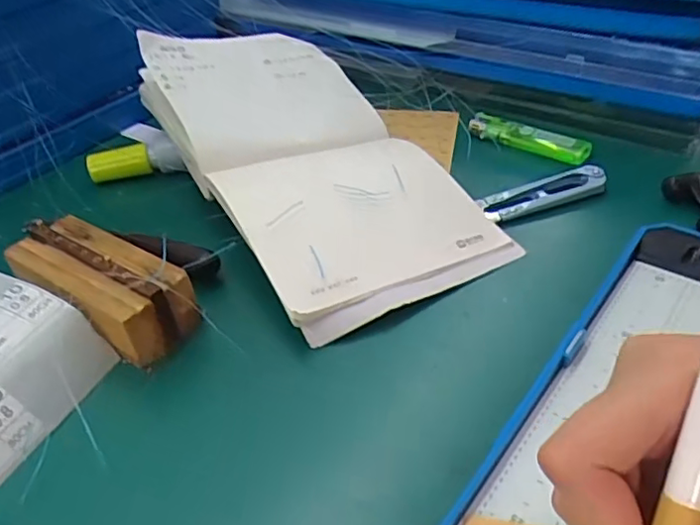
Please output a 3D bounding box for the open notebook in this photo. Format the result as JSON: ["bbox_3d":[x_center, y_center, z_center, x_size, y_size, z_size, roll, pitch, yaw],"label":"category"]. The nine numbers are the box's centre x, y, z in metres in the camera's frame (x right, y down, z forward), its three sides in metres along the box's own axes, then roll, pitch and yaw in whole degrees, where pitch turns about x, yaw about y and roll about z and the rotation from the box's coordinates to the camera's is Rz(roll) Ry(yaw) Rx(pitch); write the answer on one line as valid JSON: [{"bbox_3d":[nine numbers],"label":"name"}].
[{"bbox_3d":[-0.024,-0.068,0.357,0.131,0.061,0.235,-22,44,-21],"label":"open notebook"}]

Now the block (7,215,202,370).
[{"bbox_3d":[-0.118,0.010,0.294,0.091,0.033,0.041,21,45,26],"label":"block"}]

